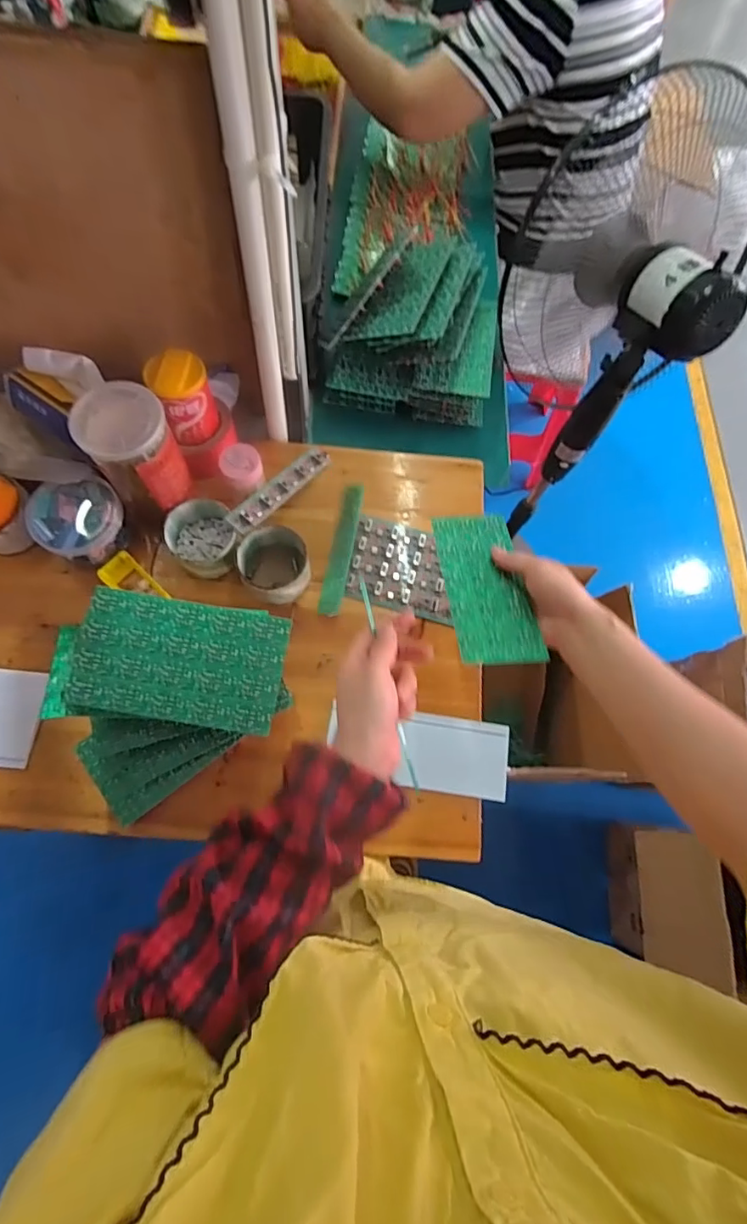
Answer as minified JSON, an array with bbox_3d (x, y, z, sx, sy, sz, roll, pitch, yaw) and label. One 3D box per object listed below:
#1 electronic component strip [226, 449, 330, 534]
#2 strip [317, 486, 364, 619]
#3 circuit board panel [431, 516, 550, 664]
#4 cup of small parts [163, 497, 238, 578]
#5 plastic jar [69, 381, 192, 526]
[{"bbox_3d":[-0.113,-0.156,0.641,0.030,0.016,0.167,35,58,9],"label":"electronic component strip"},{"bbox_3d":[-0.039,-0.078,0.637,0.027,0.005,0.165,9,80,10],"label":"strip"},{"bbox_3d":[0.105,-0.027,0.494,0.075,0.007,0.169,-6,57,-4],"label":"circuit board panel"},{"bbox_3d":[-0.201,-0.084,0.615,0.076,0.047,0.089,-19,74,-8],"label":"cup of small parts"},{"bbox_3d":[-0.258,-0.171,0.569,0.087,0.127,0.098,-29,76,-11],"label":"plastic jar"}]

